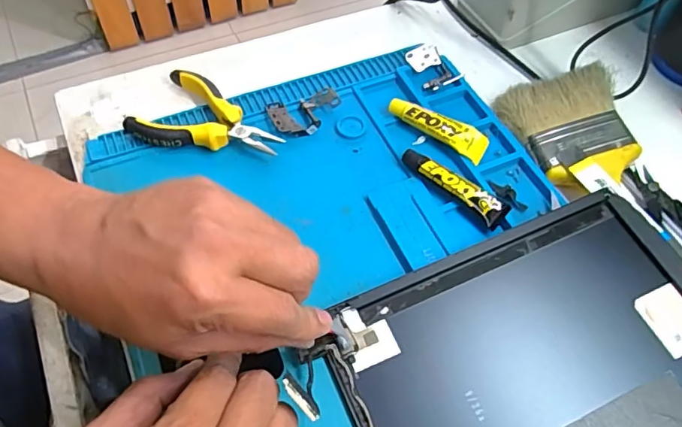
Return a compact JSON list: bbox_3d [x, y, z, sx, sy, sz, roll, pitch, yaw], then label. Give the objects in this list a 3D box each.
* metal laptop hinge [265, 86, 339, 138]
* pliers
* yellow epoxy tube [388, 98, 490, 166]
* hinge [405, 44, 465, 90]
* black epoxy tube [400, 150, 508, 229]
[{"bbox_3d":[-0.029,-0.083,0.428,0.057,0.015,0.036,-13,59,-11],"label":"metal laptop hinge"},{"bbox_3d":[-0.106,-0.071,0.414,0.113,0.015,0.071,27,60,14],"label":"pliers"},{"bbox_3d":[0.079,-0.071,0.421,0.084,0.016,0.021,34,61,18],"label":"yellow epoxy tube"},{"bbox_3d":[0.083,-0.125,0.458,0.027,0.022,0.052,-33,65,-22],"label":"hinge"},{"bbox_3d":[0.084,-0.023,0.391,0.087,0.011,0.021,36,62,19],"label":"black epoxy tube"}]

